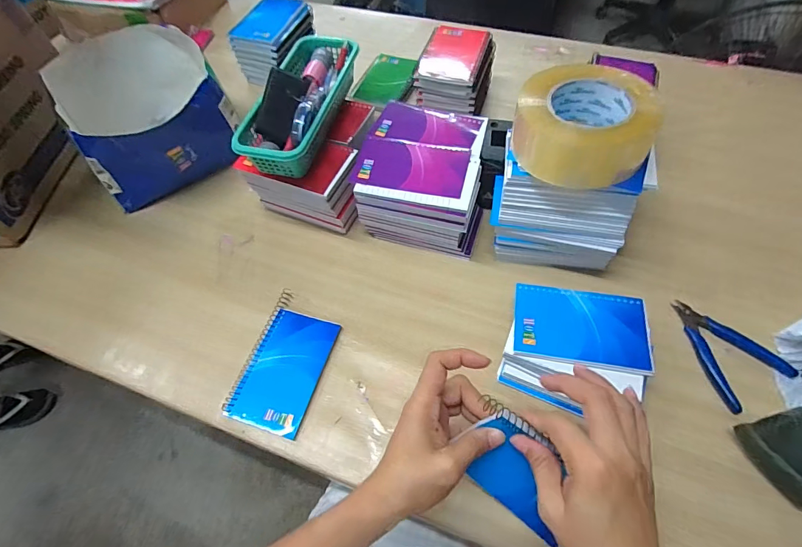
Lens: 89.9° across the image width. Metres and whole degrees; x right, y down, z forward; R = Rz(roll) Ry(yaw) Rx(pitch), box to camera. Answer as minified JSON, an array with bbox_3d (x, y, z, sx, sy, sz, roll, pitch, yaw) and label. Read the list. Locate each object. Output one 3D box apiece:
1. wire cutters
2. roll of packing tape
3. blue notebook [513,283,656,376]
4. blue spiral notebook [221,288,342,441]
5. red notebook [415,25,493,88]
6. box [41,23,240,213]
[{"bbox_3d":[0.338,0.077,0.426,0.082,0.008,0.113,-27,61,-12],"label":"wire cutters"},{"bbox_3d":[0.178,-0.148,0.394,0.126,0.056,0.116,-2,59,3],"label":"roll of packing tape"},{"bbox_3d":[0.182,0.053,0.405,0.128,0.005,0.082,8,60,8],"label":"blue notebook"},{"bbox_3d":[-0.124,0.096,0.442,0.088,0.013,0.146,14,61,12],"label":"blue spiral notebook"},{"bbox_3d":[0.078,-0.327,0.600,0.092,0.011,0.125,14,61,12],"label":"red notebook"},{"bbox_3d":[-0.354,-0.224,0.577,0.197,0.128,0.221,-33,62,-15],"label":"box"}]

